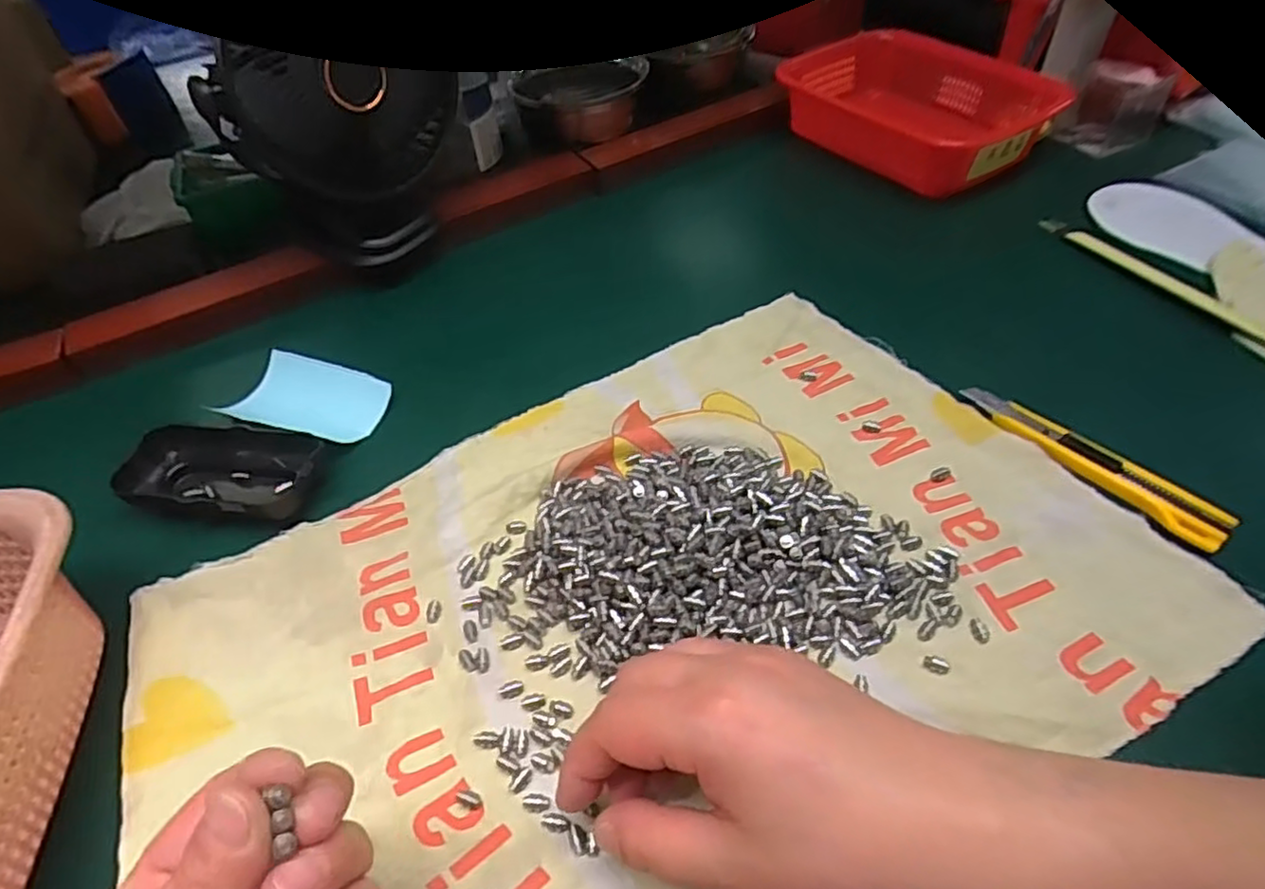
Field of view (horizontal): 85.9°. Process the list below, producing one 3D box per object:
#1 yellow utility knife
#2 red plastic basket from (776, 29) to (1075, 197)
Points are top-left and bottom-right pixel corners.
[{"bbox_3d":[0.235,0.006,0.354,0.020,0.009,0.134,-32,53,-22],"label":"yellow utility knife"},{"bbox_3d":[0.261,-0.308,0.630,0.155,0.060,0.217,-28,52,-19],"label":"red plastic basket"}]

